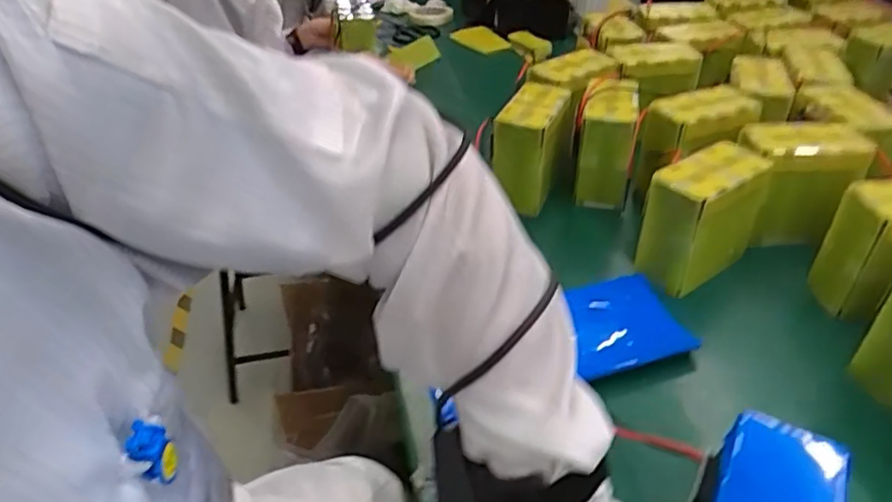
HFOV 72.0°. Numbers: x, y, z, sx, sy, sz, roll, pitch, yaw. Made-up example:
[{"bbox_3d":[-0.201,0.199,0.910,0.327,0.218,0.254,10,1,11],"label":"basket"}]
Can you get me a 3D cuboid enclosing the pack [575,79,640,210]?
[{"bbox_3d":[0.234,-0.152,0.903,0.078,0.142,0.131,8,39,13],"label":"pack"}]

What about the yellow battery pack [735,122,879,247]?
[{"bbox_3d":[0.457,-0.088,0.820,0.144,0.149,0.088,0,35,-3],"label":"yellow battery pack"}]

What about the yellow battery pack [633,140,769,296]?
[{"bbox_3d":[0.319,-0.036,0.771,0.146,0.153,0.078,-28,45,-29],"label":"yellow battery pack"}]

